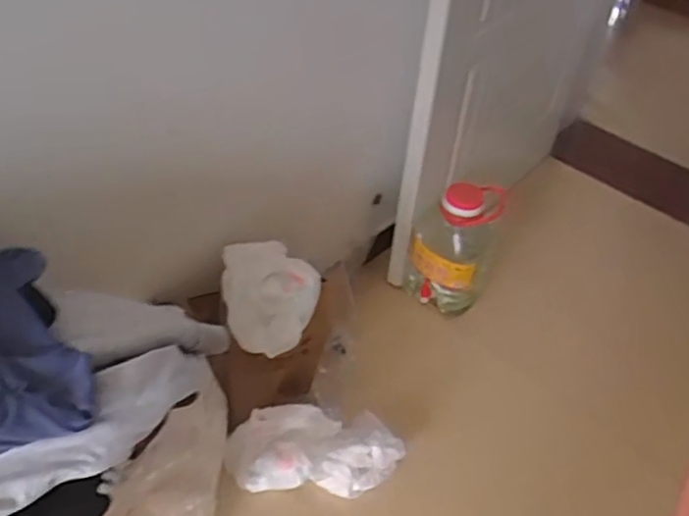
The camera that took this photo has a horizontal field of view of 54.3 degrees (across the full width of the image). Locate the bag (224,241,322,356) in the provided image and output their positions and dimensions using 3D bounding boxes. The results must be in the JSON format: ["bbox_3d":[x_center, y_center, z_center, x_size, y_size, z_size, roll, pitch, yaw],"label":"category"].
[{"bbox_3d":[-0.124,0.059,1.151,0.164,0.098,0.183,-7,46,-14],"label":"bag"}]

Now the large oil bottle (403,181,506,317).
[{"bbox_3d":[0.235,-0.020,1.490,0.176,0.299,0.132,15,45,8],"label":"large oil bottle"}]

